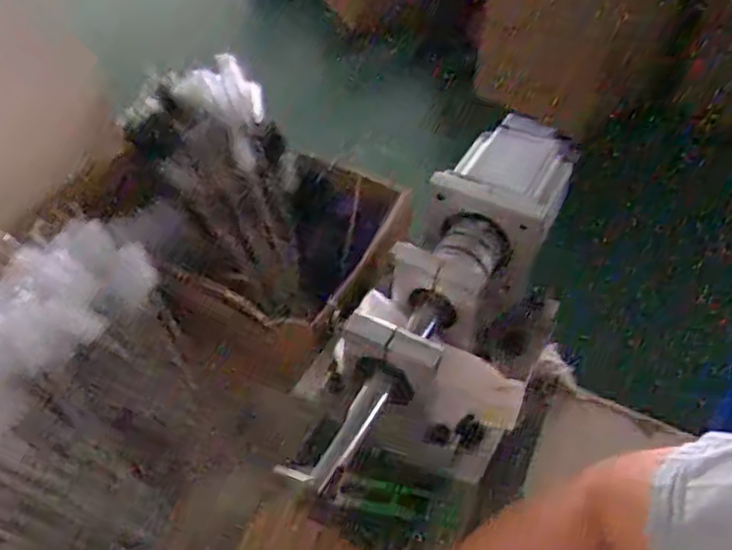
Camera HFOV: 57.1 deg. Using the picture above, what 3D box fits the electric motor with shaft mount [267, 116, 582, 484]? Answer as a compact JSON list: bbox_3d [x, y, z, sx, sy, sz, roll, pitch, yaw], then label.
[{"bbox_3d":[0.065,0.014,0.471,0.131,0.078,0.280,24,81,21],"label":"electric motor with shaft mount"}]

